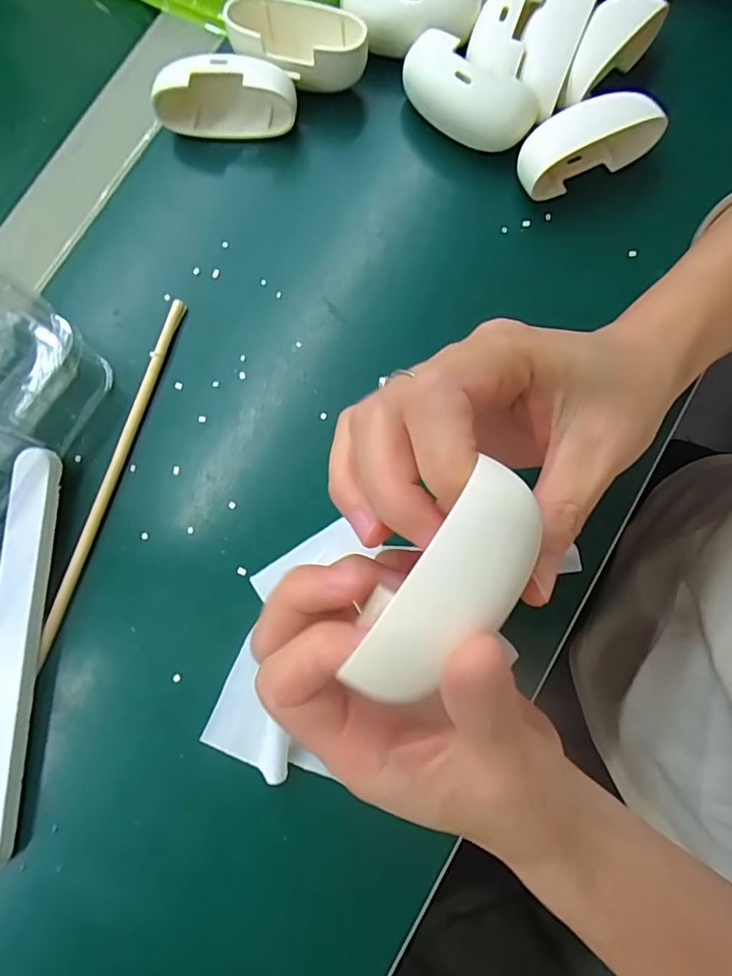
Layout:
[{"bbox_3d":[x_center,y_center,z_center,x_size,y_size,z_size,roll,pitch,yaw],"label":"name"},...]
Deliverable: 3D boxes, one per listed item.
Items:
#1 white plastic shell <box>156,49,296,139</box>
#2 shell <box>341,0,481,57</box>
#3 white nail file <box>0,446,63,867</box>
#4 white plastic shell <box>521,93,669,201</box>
[{"bbox_3d":[-0.069,-0.193,0.252,0.067,0.034,0.022,1,81,2],"label":"white plastic shell"},{"bbox_3d":[0.022,-0.237,0.253,0.066,0.026,0.021,1,81,2],"label":"shell"},{"bbox_3d":[-0.151,0.069,0.218,0.022,0.007,0.170,3,84,-5],"label":"white nail file"},{"bbox_3d":[0.105,-0.165,0.245,0.068,0.032,0.026,-23,81,-2],"label":"white plastic shell"}]

